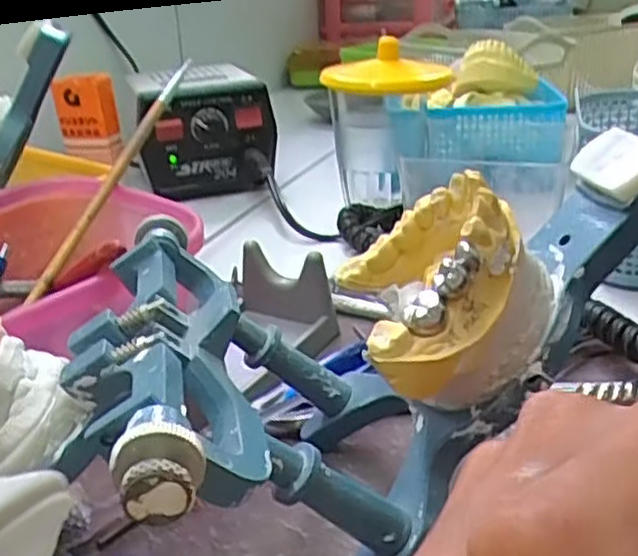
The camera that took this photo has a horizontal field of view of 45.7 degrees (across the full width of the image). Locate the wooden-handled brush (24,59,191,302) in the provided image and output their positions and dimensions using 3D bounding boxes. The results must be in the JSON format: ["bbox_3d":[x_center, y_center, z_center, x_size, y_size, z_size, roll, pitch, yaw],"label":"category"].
[{"bbox_3d":[-0.096,-0.055,0.366,0.011,0.007,0.171,9,50,13],"label":"wooden-handled brush"}]

